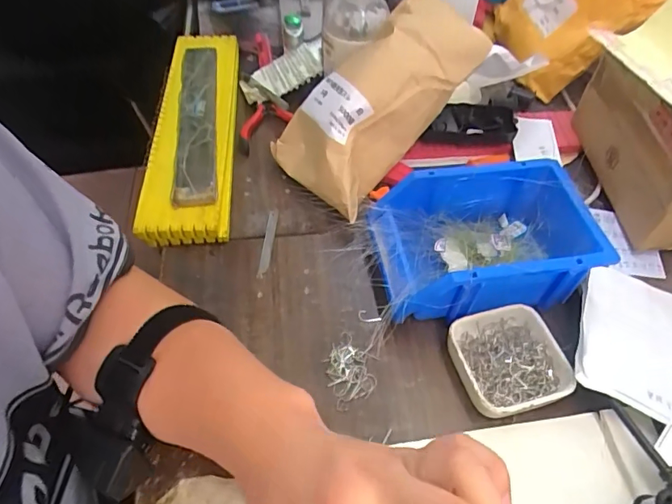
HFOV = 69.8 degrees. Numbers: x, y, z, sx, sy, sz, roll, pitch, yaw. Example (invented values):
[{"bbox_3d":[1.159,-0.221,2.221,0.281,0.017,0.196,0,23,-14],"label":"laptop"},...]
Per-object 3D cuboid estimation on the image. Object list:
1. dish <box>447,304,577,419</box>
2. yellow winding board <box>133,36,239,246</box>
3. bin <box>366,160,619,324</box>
[{"bbox_3d":[0.139,0.091,0.394,0.085,0.031,0.083,-14,53,-8],"label":"dish"},{"bbox_3d":[-0.166,-0.152,0.571,0.088,0.041,0.345,-3,53,-5],"label":"yellow winding board"},{"bbox_3d":[0.127,-0.007,0.434,0.189,0.073,0.125,-7,54,-8],"label":"bin"}]

